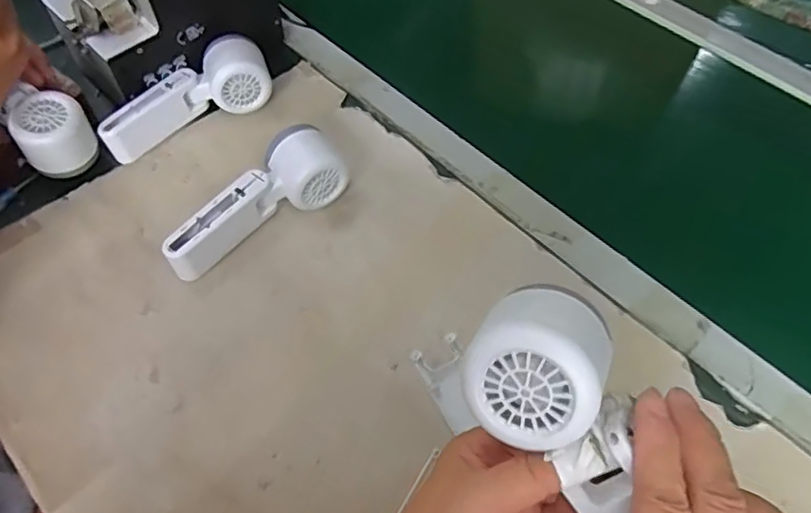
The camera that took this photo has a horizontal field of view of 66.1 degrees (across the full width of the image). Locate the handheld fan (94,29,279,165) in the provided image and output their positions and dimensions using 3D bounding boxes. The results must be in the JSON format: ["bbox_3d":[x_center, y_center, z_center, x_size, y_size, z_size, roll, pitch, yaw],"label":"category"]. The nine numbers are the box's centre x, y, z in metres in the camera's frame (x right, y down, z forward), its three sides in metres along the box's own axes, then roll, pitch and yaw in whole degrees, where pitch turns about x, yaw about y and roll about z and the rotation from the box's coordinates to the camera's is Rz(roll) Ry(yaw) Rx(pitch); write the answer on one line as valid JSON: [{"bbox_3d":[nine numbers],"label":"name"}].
[{"bbox_3d":[-0.207,-0.151,0.588,0.163,0.047,0.053,-29,61,-17],"label":"handheld fan"}]

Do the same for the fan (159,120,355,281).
[{"bbox_3d":[-0.125,-0.047,0.517,0.166,0.048,0.055,-37,63,-21],"label":"fan"}]

